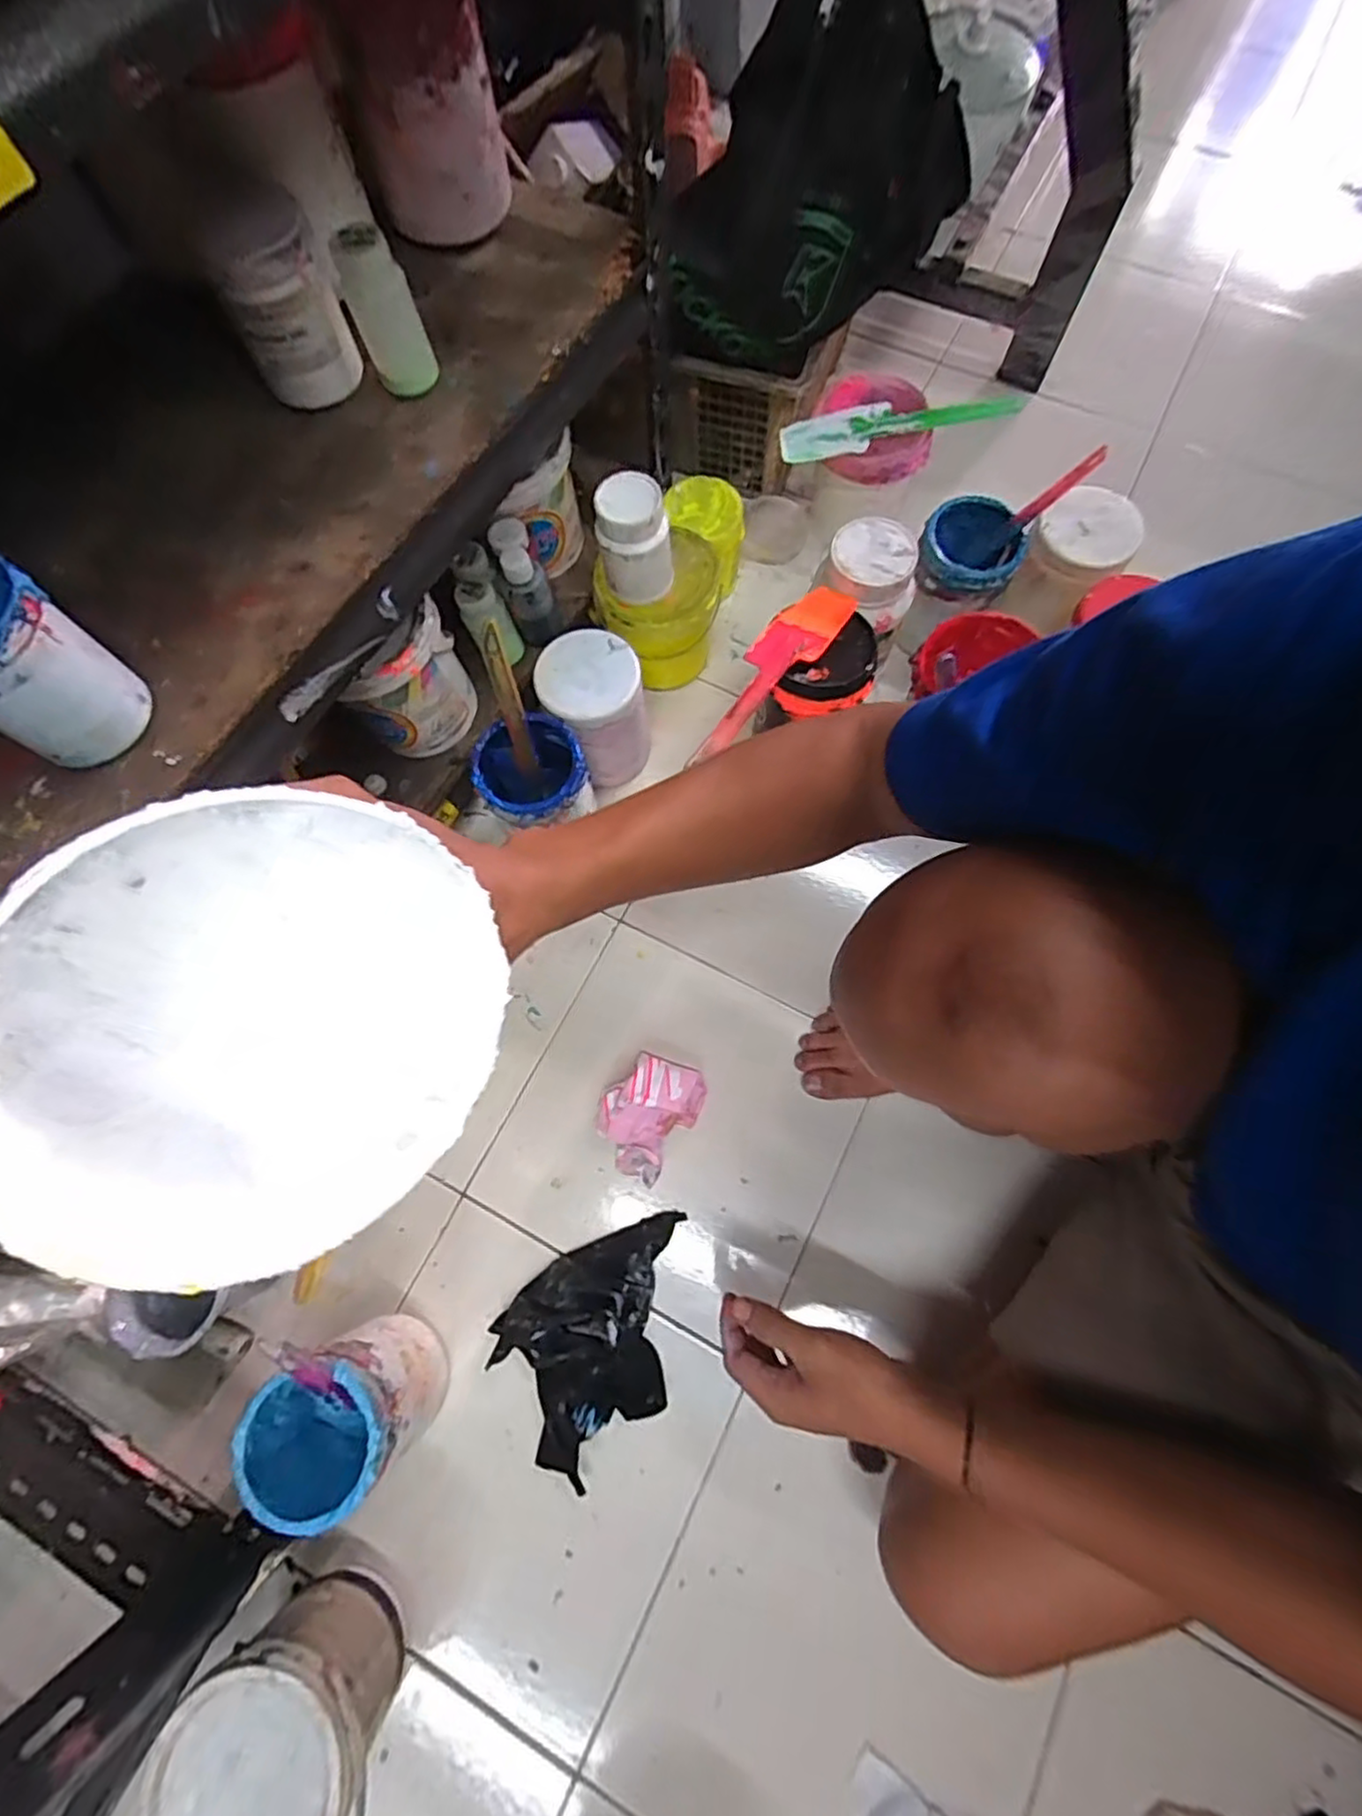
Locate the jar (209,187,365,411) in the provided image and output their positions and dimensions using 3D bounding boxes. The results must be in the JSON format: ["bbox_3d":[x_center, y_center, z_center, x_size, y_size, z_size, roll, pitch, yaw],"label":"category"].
[{"bbox_3d":[-0.274,-0.417,0.474,0.068,0.102,0.082,-28,74,-8],"label":"jar"}]

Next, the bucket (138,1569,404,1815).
[{"bbox_3d":[-0.262,0.561,0.486,0.131,0.140,0.121,0,72,1],"label":"bucket"}]

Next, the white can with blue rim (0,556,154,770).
[{"bbox_3d":[-0.360,-0.131,0.390,0.066,0.103,0.071,0,72,1],"label":"white can with blue rim"}]

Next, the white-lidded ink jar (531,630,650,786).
[{"bbox_3d":[-0.086,-0.198,0.709,0.093,0.134,0.092,0,74,1],"label":"white-lidded ink jar"}]

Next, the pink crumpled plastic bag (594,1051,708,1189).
[{"bbox_3d":[-0.031,0.189,0.643,0.079,0.046,0.109,30,76,9],"label":"pink crumpled plastic bag"}]

